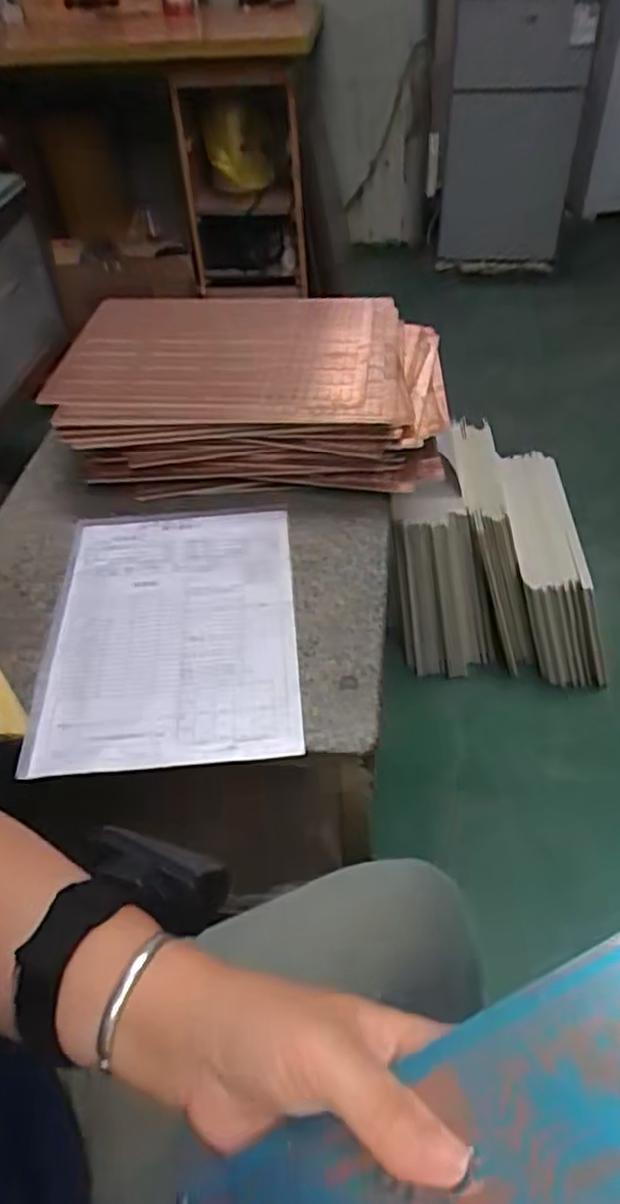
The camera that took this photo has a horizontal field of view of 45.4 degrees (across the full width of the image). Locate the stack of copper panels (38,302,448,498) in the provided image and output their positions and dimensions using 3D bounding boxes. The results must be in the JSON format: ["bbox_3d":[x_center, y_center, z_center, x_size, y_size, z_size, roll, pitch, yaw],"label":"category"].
[{"bbox_3d":[-0.057,-0.236,0.832,0.404,0.107,0.264,0,46,6],"label":"stack of copper panels"}]

